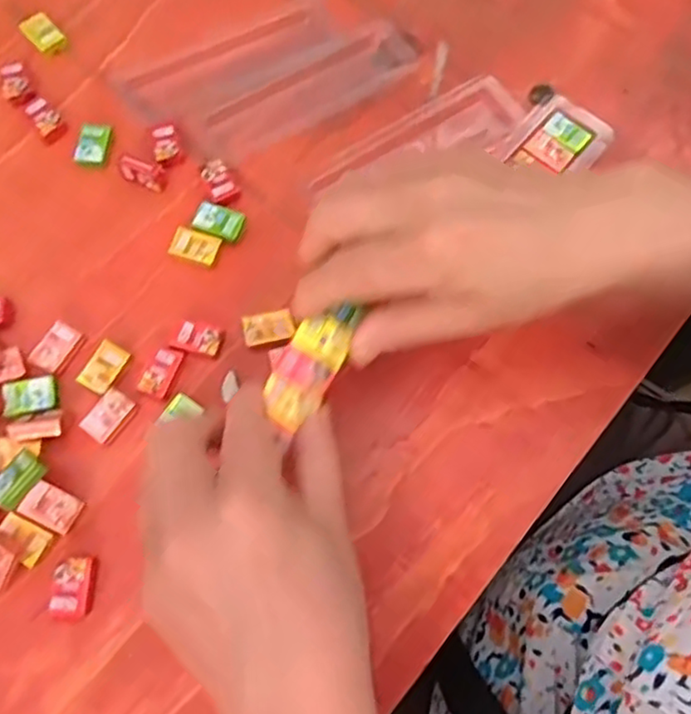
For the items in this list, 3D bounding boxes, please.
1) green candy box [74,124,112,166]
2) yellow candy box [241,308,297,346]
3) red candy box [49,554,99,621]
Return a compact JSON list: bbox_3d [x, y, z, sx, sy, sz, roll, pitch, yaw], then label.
[{"bbox_3d":[-0.144,-0.122,0.374,0.018,0.004,0.027,2,72,0],"label":"green candy box"},{"bbox_3d":[-0.040,-0.015,0.341,0.026,0.007,0.017,-12,73,-4],"label":"yellow candy box"},{"bbox_3d":[-0.125,0.106,0.300,0.018,0.008,0.026,-2,72,-1],"label":"red candy box"}]

